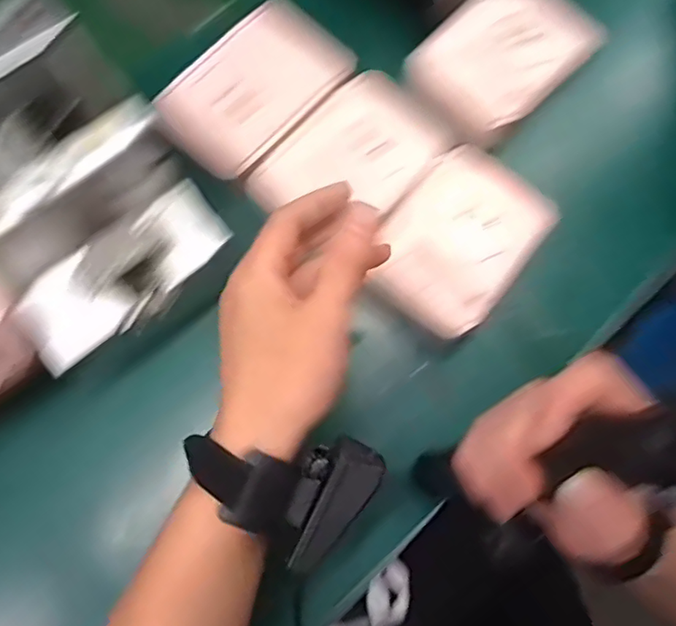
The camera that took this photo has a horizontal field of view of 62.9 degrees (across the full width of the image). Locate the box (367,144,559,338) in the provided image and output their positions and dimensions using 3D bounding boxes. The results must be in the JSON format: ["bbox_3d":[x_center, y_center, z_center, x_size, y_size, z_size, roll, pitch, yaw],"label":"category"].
[{"bbox_3d":[0.091,-0.057,0.416,0.099,0.022,0.132,36,77,10],"label":"box"}]

